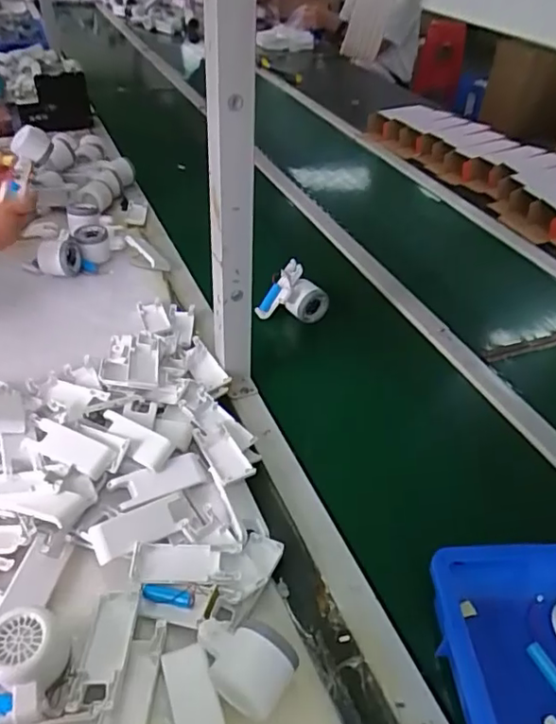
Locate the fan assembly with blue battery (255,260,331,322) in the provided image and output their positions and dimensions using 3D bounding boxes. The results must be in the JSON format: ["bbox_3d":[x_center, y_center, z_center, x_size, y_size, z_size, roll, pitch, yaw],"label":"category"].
[{"bbox_3d":[0.022,-0.110,0.914,0.112,0.092,0.057,-2,40,-8],"label":"fan assembly with blue battery"}]

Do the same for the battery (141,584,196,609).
[{"bbox_3d":[-0.103,0.220,0.530,0.051,0.017,0.014,10,40,6],"label":"battery"}]

